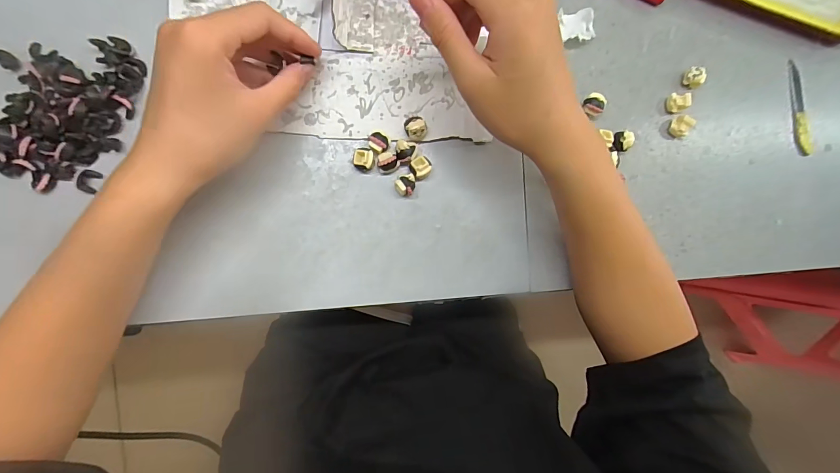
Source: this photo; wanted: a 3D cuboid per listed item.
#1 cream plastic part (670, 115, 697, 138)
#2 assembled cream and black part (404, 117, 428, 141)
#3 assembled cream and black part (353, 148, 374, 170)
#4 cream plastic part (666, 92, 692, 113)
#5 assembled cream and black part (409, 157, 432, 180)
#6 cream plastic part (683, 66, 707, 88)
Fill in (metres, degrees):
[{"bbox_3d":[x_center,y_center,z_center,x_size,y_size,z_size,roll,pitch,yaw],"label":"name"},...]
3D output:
[{"bbox_3d":[0.212,-0.090,0.305,0.011,0.015,0.014,22,90,-6],"label":"cream plastic part"},{"bbox_3d":[-0.003,-0.081,0.284,0.016,0.014,0.017,0,92,-6],"label":"assembled cream and black part"},{"bbox_3d":[-0.042,-0.058,0.282,0.015,0.014,0.017,1,92,-6],"label":"assembled cream and black part"},{"bbox_3d":[0.210,-0.109,0.304,0.011,0.013,0.015,-3,92,-6],"label":"cream plastic part"},{"bbox_3d":[0.001,-0.052,0.288,0.016,0.013,0.016,0,92,-6],"label":"assembled cream and black part"},{"bbox_3d":[0.225,-0.130,0.307,0.013,0.010,0.017,-24,94,-5],"label":"cream plastic part"}]

